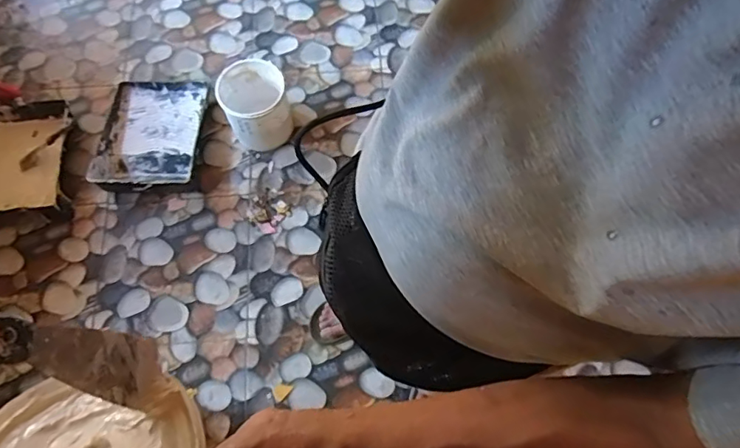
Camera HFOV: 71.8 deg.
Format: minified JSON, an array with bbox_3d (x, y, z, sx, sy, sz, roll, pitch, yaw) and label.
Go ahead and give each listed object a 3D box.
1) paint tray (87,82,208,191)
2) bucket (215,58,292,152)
[{"bbox_3d":[-0.645,-0.276,1.508,0.285,0.074,0.369,2,68,2],"label":"paint tray"},{"bbox_3d":[-0.327,-0.349,1.469,0.173,0.185,0.221,-13,68,-4],"label":"bucket"}]

